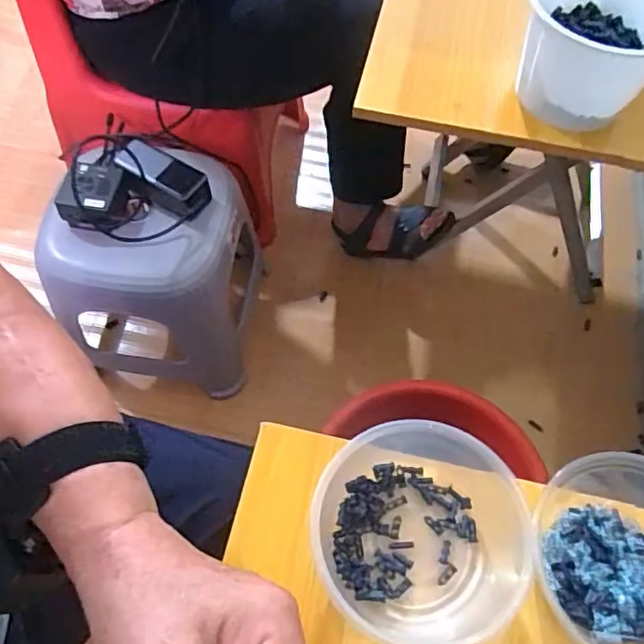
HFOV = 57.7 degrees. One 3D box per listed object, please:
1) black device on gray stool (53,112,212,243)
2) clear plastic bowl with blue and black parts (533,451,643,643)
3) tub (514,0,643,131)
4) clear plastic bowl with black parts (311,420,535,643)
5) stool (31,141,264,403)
[{"bbox_3d":[-0.262,-0.185,0.812,0.185,0.087,0.145,21,65,8],"label":"black device on gray stool"},{"bbox_3d":[0.216,0.161,0.396,0.118,0.052,0.122,1,64,-1],"label":"clear plastic bowl with blue and black parts"},{"bbox_3d":[0.302,-0.299,0.635,0.147,0.131,0.137,1,64,-1],"label":"tub"},{"bbox_3d":[0.065,0.147,0.408,0.136,0.060,0.139,1,64,-1],"label":"clear plastic bowl with black parts"},{"bbox_3d":[-0.260,-0.080,0.960,0.270,0.355,0.310,3,64,0],"label":"stool"}]

